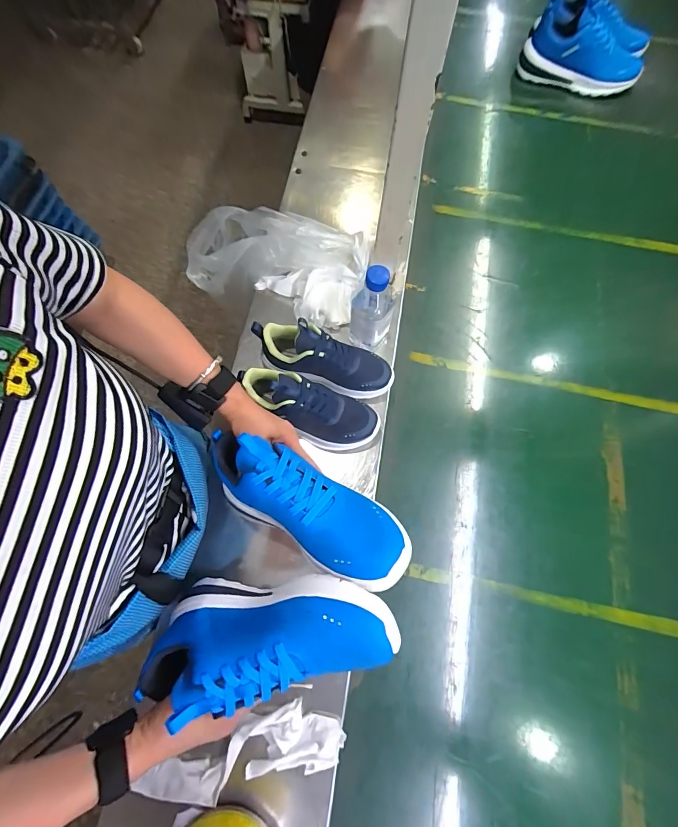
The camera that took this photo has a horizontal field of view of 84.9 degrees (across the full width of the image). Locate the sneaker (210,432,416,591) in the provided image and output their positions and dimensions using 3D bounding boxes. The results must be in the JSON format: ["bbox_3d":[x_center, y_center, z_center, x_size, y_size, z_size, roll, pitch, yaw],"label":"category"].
[{"bbox_3d":[-0.049,0.101,0.422,0.260,0.098,0.097,25,74,24],"label":"sneaker"}]

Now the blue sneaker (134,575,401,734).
[{"bbox_3d":[-0.077,0.222,0.367,0.255,0.082,0.107,-13,72,13],"label":"blue sneaker"}]

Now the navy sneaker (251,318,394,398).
[{"bbox_3d":[-0.022,-0.085,0.569,0.220,0.092,0.073,19,73,-8],"label":"navy sneaker"}]

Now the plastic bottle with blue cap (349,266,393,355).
[{"bbox_3d":[0.052,-0.162,0.565,0.064,0.157,0.068,8,70,1],"label":"plastic bottle with blue cap"}]

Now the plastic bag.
[{"bbox_3d":[-0.139,-0.289,0.683,0.380,0.137,0.168,21,74,23],"label":"plastic bag"}]

